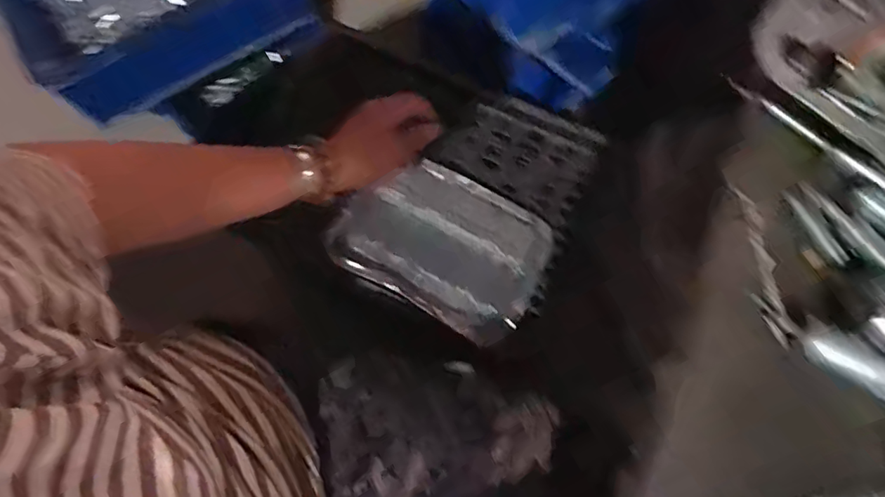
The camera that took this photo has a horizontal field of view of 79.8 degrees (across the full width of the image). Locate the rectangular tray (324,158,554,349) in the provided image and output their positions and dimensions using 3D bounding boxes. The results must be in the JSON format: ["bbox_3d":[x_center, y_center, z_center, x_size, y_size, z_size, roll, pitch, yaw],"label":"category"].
[{"bbox_3d":[0.002,-0.005,0.702,0.253,0.072,0.183,28,81,4],"label":"rectangular tray"}]

